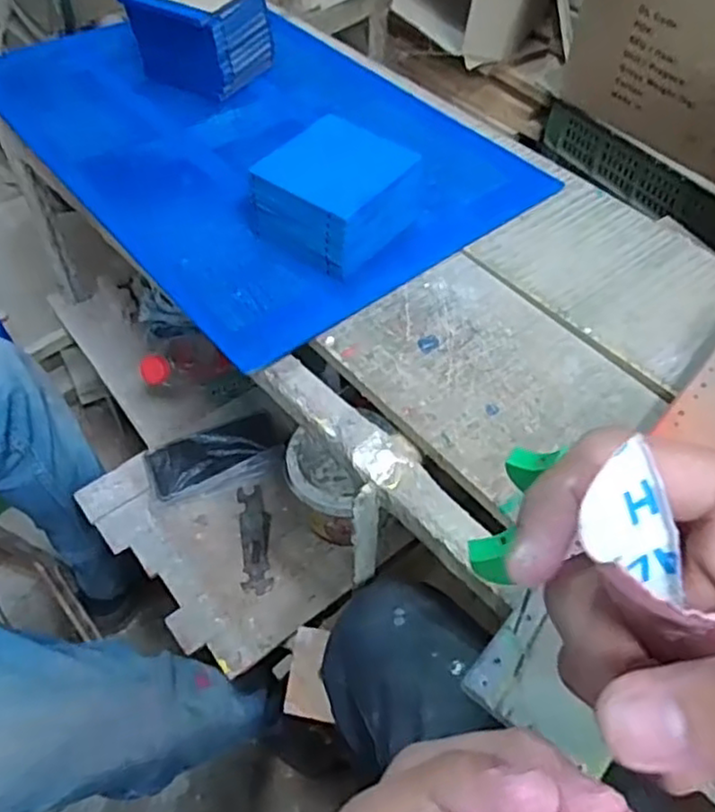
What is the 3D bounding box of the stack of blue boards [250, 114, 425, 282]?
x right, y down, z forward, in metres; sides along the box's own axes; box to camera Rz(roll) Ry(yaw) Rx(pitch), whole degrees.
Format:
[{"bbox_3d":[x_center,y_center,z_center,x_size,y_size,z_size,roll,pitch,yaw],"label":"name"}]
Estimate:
[{"bbox_3d":[-0.018,-0.190,0.635,0.117,0.072,0.122,35,61,20],"label":"stack of blue boards"}]

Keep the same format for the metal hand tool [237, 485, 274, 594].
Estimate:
[{"bbox_3d":[-0.123,0.159,0.830,0.037,0.007,0.134,-5,56,-5],"label":"metal hand tool"}]

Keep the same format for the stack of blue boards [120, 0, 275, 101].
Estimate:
[{"bbox_3d":[-0.181,-0.438,0.804,0.122,0.103,0.125,25,59,14],"label":"stack of blue boards"}]

